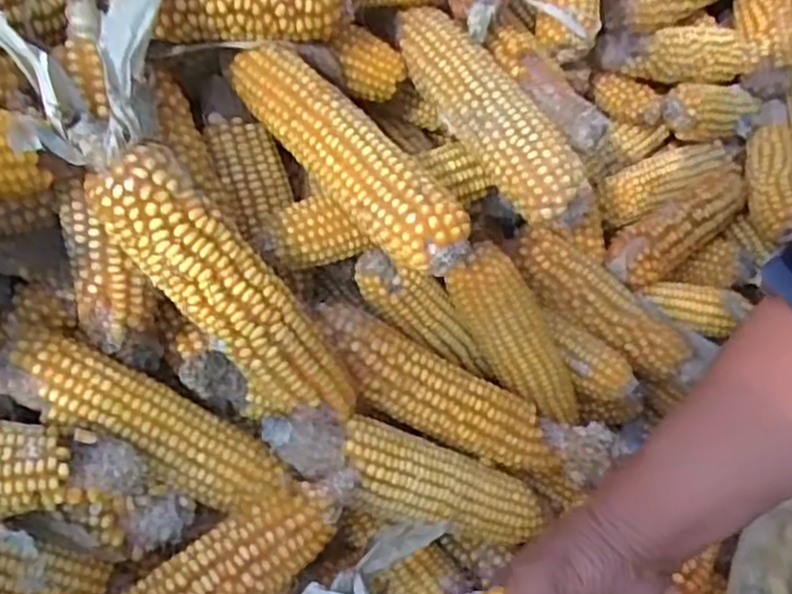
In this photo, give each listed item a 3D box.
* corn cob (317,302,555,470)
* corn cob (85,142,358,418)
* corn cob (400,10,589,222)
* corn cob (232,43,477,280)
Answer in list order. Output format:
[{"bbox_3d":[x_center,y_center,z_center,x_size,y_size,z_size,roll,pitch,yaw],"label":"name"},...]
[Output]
[{"bbox_3d":[0.024,0.061,0.466,0.181,0.040,0.049,32,51,-15],"label":"corn cob"},{"bbox_3d":[-0.089,0.000,0.393,0.049,0.180,0.048,-11,35,46],"label":"corn cob"},{"bbox_3d":[0.061,-0.119,0.473,0.048,0.039,0.180,-29,72,-23],"label":"corn cob"},{"bbox_3d":[-0.027,-0.079,0.418,0.045,0.038,0.174,-37,73,-27],"label":"corn cob"}]

